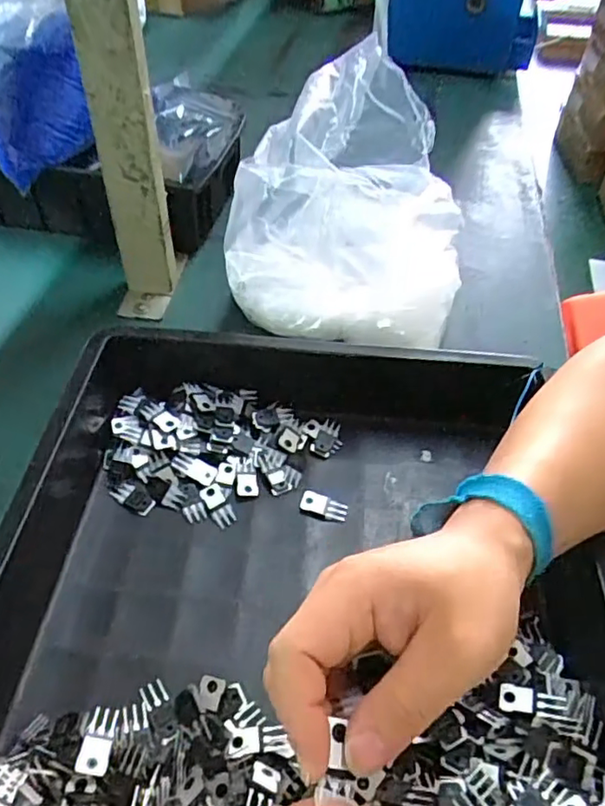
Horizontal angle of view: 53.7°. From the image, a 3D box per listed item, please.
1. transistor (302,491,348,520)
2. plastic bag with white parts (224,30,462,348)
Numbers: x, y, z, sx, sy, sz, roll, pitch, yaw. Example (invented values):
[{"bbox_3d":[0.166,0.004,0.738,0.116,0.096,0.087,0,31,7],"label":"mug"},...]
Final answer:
[{"bbox_3d":[0.016,0.077,0.449,0.034,0.008,0.018,13,49,10],"label":"transistor"},{"bbox_3d":[0.040,-0.161,0.522,0.202,0.204,0.172,2,48,0],"label":"plastic bag with white parts"}]

